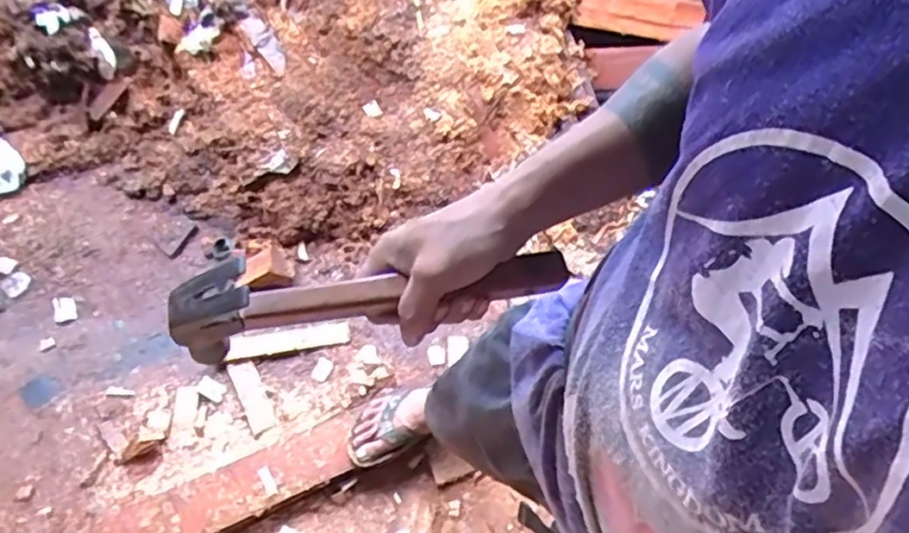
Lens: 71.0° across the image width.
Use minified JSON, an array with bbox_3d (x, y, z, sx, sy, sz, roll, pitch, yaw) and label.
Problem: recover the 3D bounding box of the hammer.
[{"bbox_3d":[-0.049,0.022,0.438,0.267,0.109,0.026,-8,59,-16],"label":"hammer"}]

